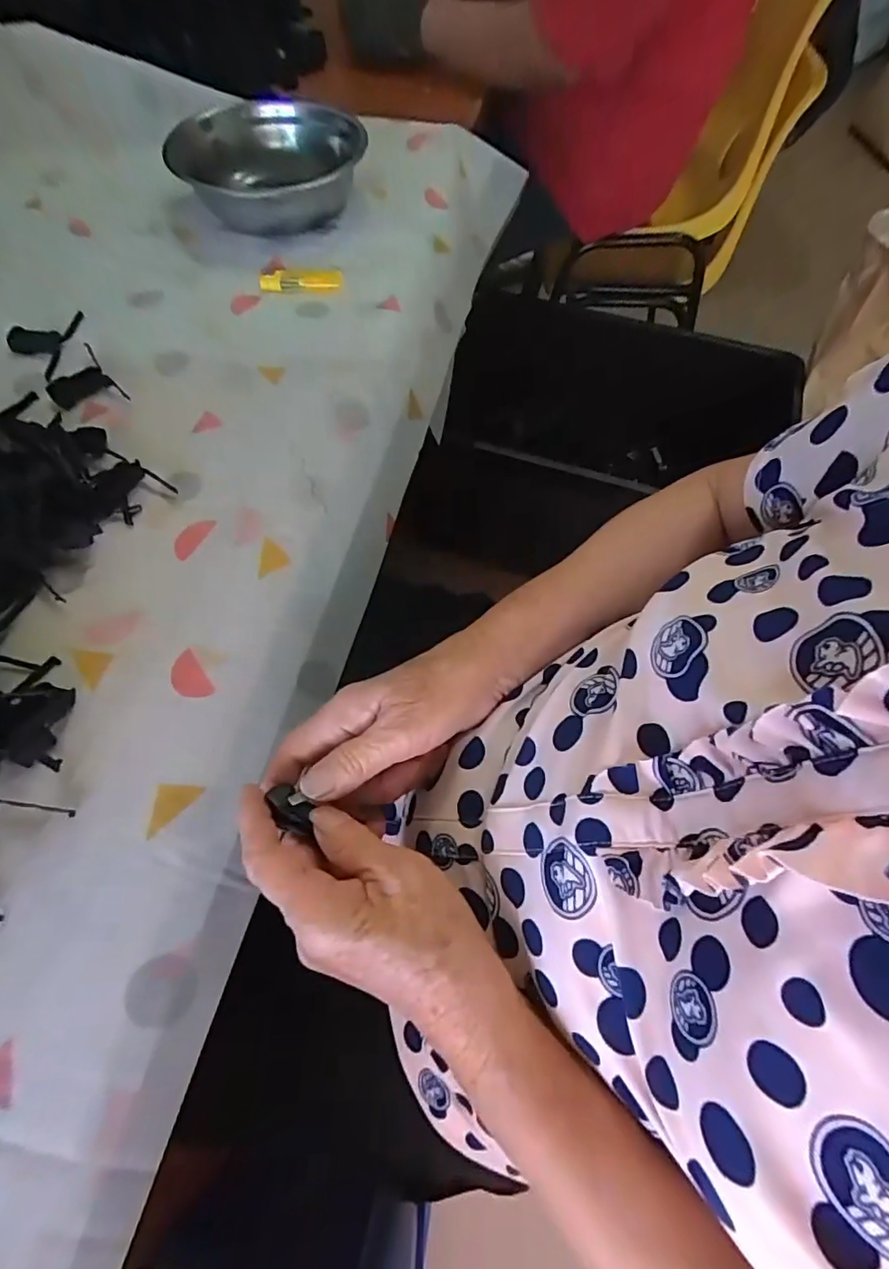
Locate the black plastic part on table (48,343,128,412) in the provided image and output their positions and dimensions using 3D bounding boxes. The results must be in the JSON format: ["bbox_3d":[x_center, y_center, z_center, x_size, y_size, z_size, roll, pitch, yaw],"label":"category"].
[{"bbox_3d":[-0.316,-0.218,0.455,0.051,0.009,0.077,-36,69,-18],"label":"black plastic part on table"}]

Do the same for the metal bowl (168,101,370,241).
[{"bbox_3d":[-0.183,-0.526,0.590,0.187,0.060,0.204,0,63,-1],"label":"metal bowl"}]

